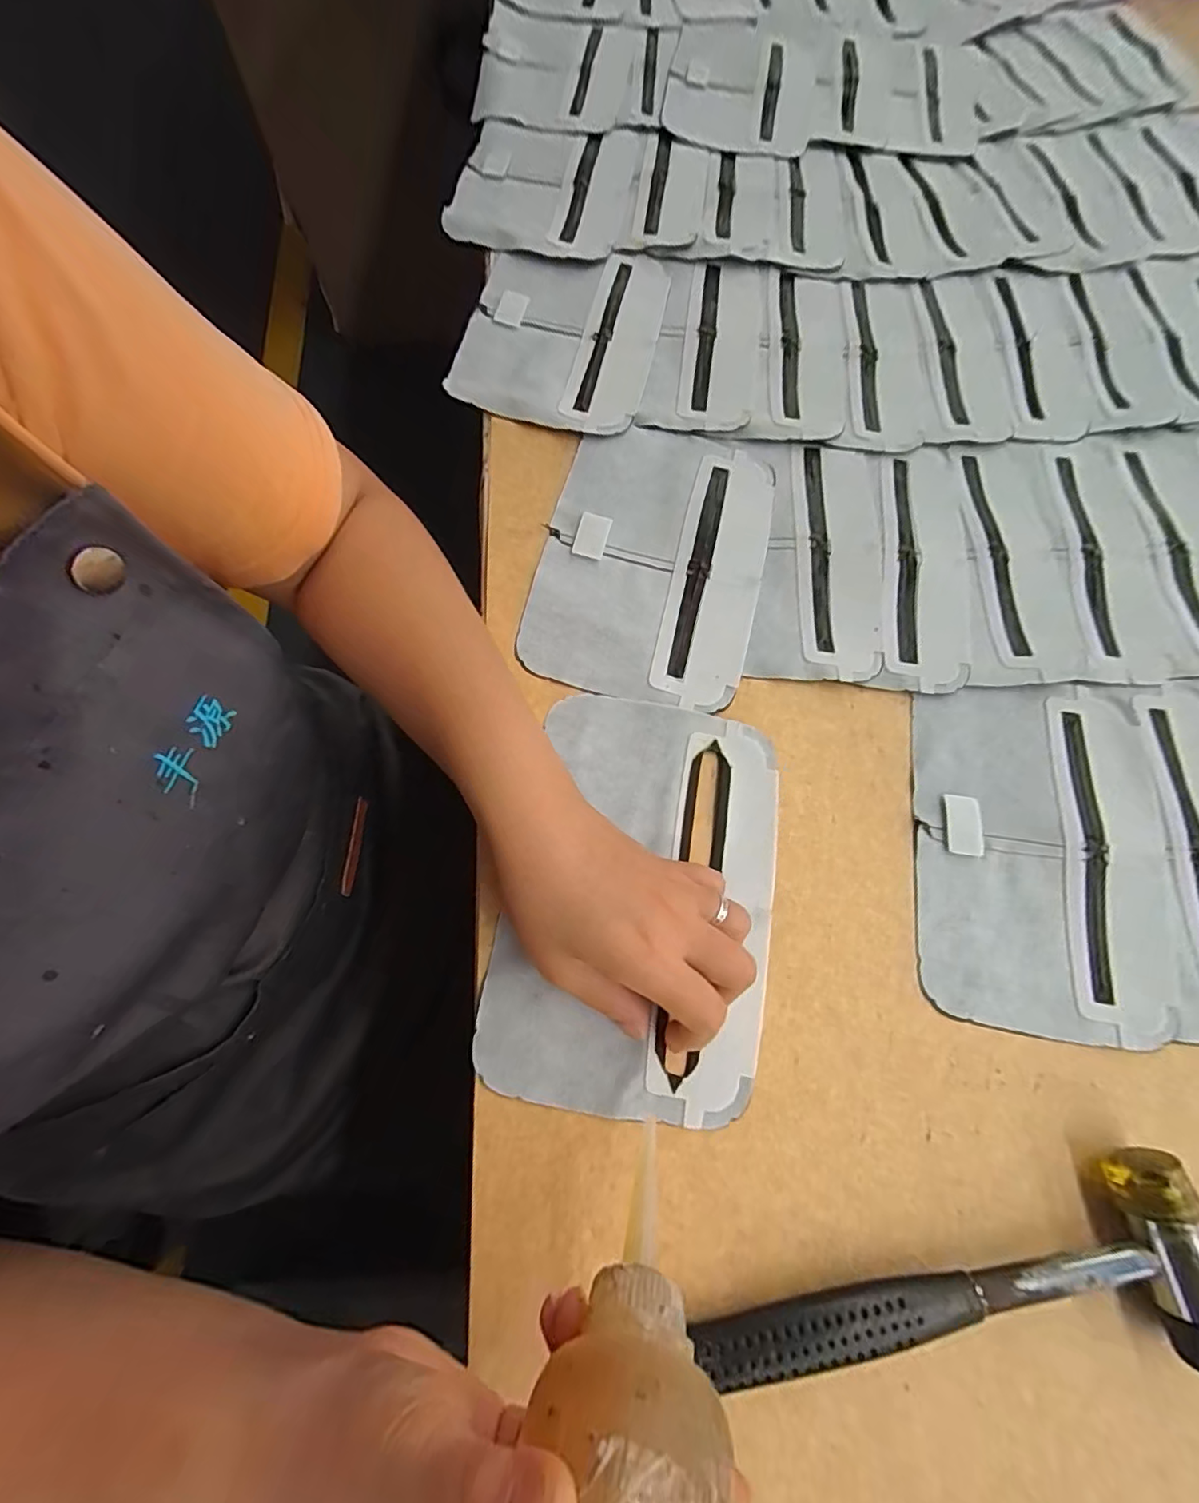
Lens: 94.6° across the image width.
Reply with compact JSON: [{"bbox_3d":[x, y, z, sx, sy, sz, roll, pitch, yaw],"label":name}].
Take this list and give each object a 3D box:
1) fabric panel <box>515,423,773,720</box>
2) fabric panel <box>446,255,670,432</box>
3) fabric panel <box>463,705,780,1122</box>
[{"bbox_3d":[0.034,-0.122,0.337,0.129,0.007,0.189,13,71,1],"label":"fabric panel"},{"bbox_3d":[-0.024,-0.303,0.393,0.128,0.014,0.186,11,71,0],"label":"fabric panel"},{"bbox_3d":[0.021,0.069,0.278,0.129,0.009,0.196,11,71,2],"label":"fabric panel"}]

